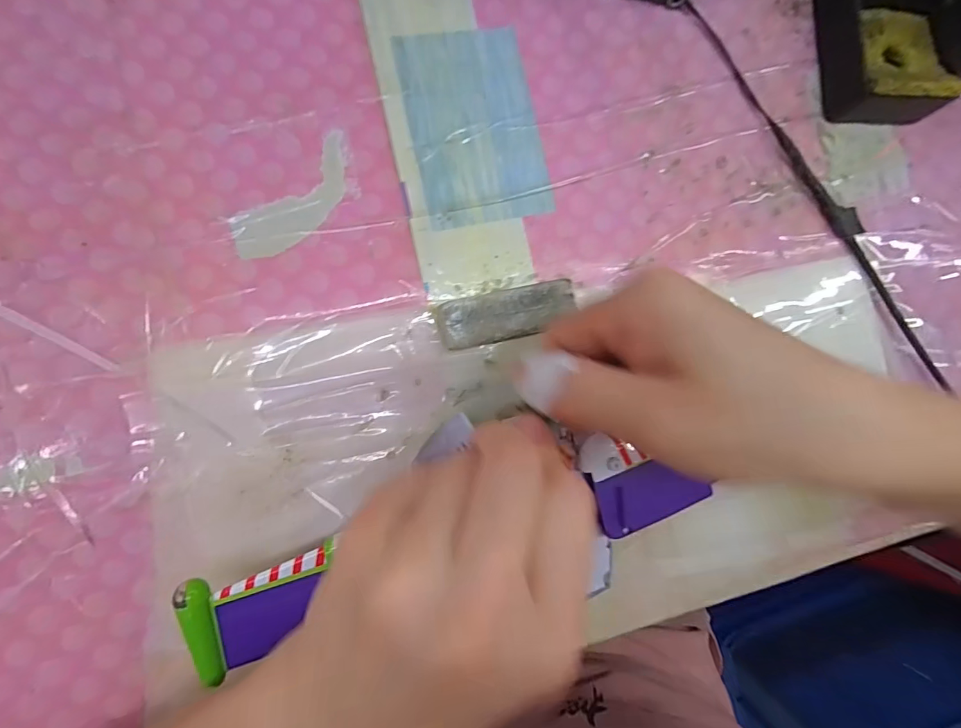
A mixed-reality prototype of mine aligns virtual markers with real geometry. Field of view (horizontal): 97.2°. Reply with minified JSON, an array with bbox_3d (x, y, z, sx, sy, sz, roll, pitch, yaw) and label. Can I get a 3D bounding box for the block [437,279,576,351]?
[{"bbox_3d":[0.013,-0.024,0.216,0.068,0.017,0.024,-13,89,-10],"label":"block"}]

